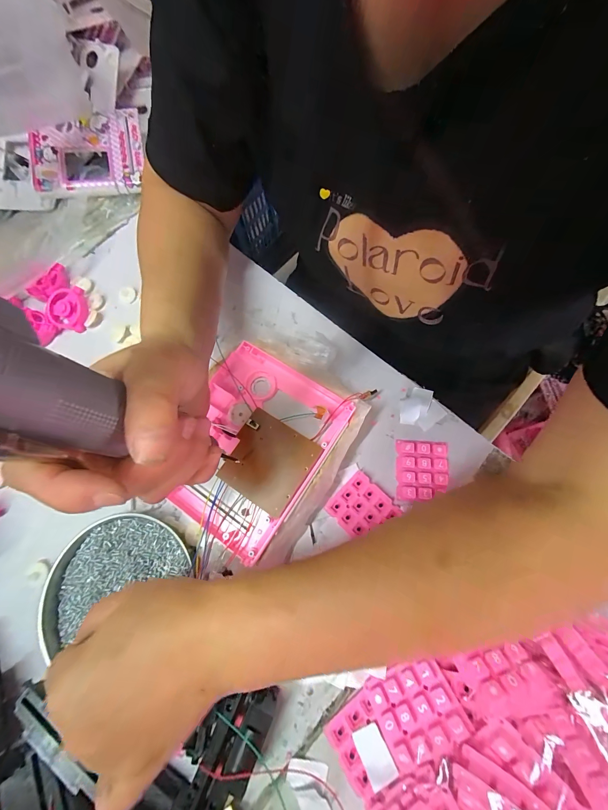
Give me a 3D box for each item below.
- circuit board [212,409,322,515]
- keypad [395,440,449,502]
[{"bbox_3d":[-0.033,0.050,0.270,0.070,0.004,0.071,31,76,12],"label":"circuit board"},{"bbox_3d":[0.114,0.062,0.288,0.047,0.009,0.057,3,72,5],"label":"keypad"}]

